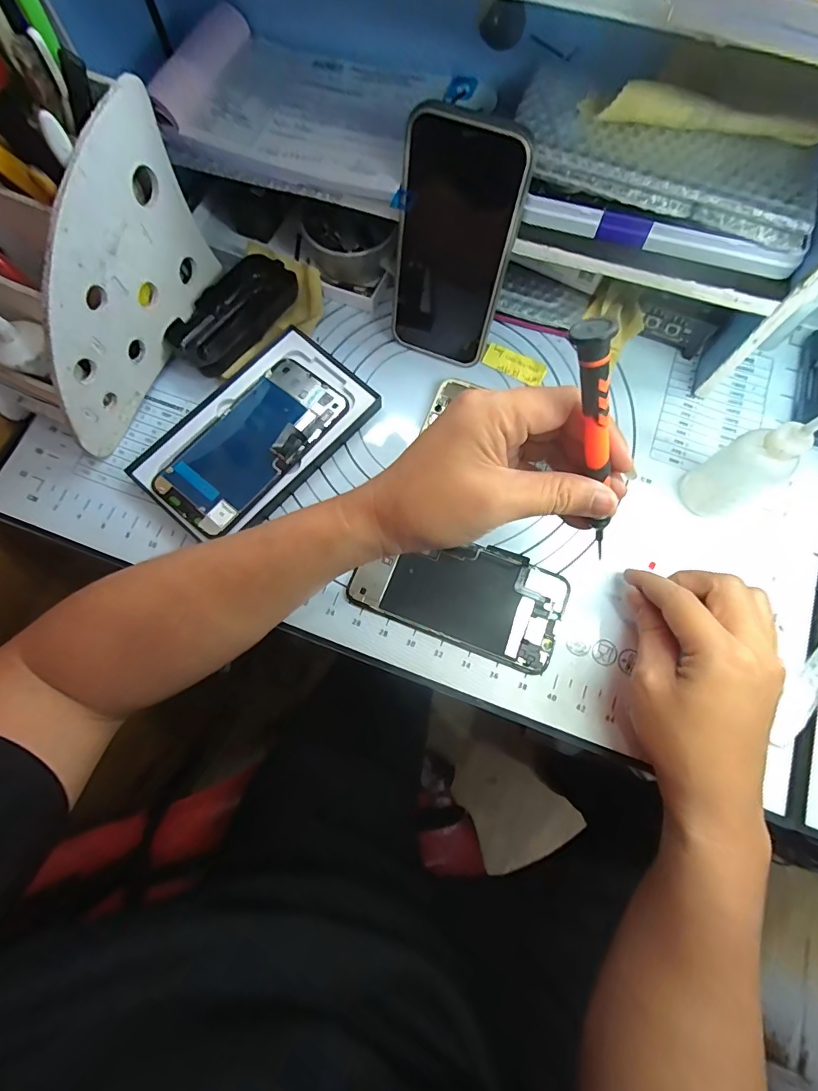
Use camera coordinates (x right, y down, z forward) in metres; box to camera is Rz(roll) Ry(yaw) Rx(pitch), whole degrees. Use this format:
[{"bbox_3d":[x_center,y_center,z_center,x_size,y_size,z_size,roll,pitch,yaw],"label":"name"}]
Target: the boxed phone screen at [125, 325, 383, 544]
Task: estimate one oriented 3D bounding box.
[{"bbox_3d":[-0.112,-0.084,0.343,0.097,0.025,0.168,40,79,10],"label":"boxed phone screen"}]

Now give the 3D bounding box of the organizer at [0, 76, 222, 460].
[{"bbox_3d":[-0.225,-0.177,0.315,0.081,0.134,0.185,26,77,7],"label":"organizer"}]

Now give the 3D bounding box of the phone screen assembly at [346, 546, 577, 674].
[{"bbox_3d":[0.036,0.031,0.325,0.140,0.005,0.072,21,76,6],"label":"phone screen assembly"}]

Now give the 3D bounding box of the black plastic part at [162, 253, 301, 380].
[{"bbox_3d":[-0.138,-0.184,0.372,0.052,0.018,0.106,33,78,8],"label":"black plastic part"}]

